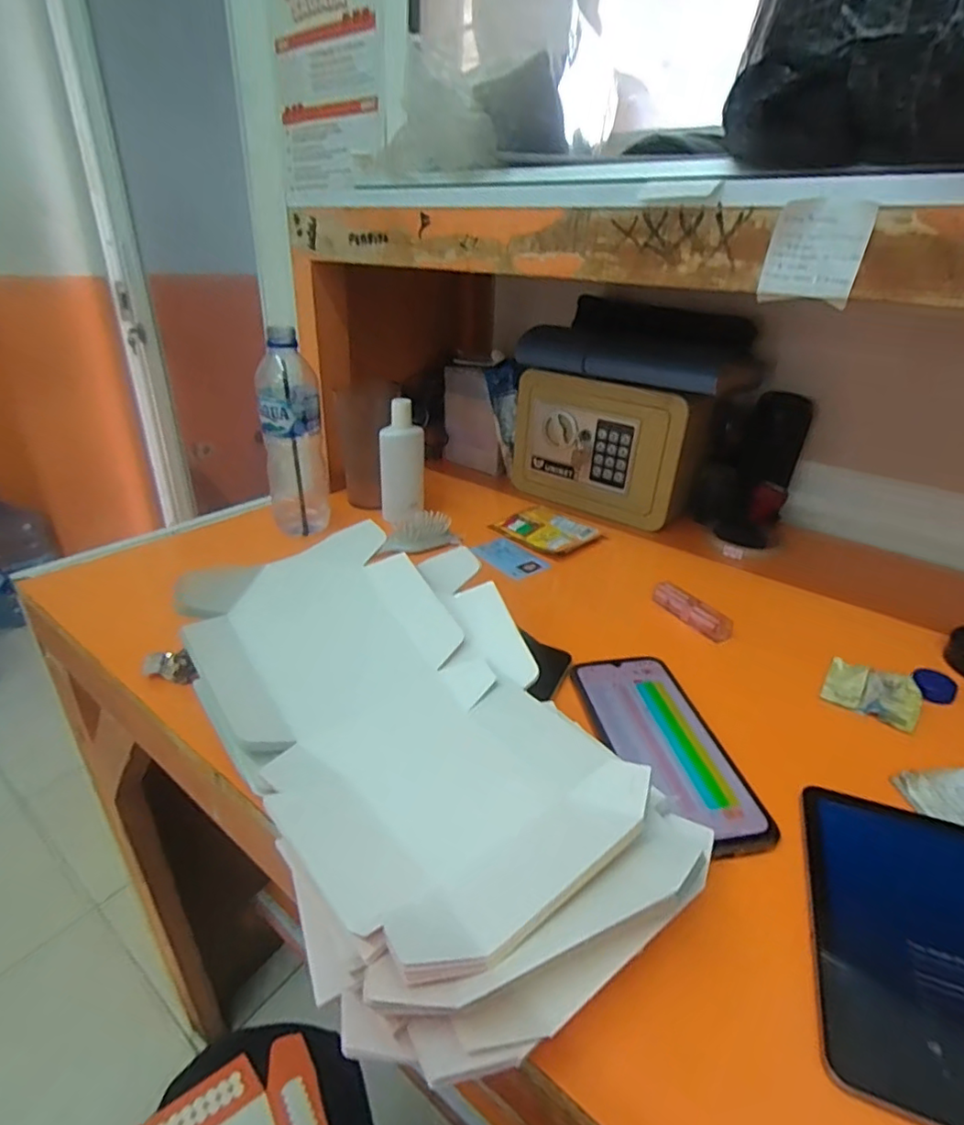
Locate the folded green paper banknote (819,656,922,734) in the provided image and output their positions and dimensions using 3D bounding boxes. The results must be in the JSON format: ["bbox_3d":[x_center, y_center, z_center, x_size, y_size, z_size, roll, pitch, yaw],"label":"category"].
[{"bbox_3d":[0.317,0.102,0.468,0.064,0.008,0.066,22,33,32],"label":"folded green paper banknote"}]

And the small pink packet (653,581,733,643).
[{"bbox_3d":[0.200,0.045,0.552,0.022,0.019,0.084,-15,32,-29],"label":"small pink packet"}]

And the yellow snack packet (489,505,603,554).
[{"bbox_3d":[0.078,-0.040,0.702,0.081,0.018,0.104,-22,36,-38],"label":"yellow snack packet"}]

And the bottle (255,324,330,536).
[{"bbox_3d":[-0.214,-0.138,0.651,0.065,0.219,0.068,-6,29,-16],"label":"bottle"}]

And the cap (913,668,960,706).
[{"bbox_3d":[0.369,0.100,0.469,0.030,0.013,0.036,25,35,36],"label":"cap"}]

